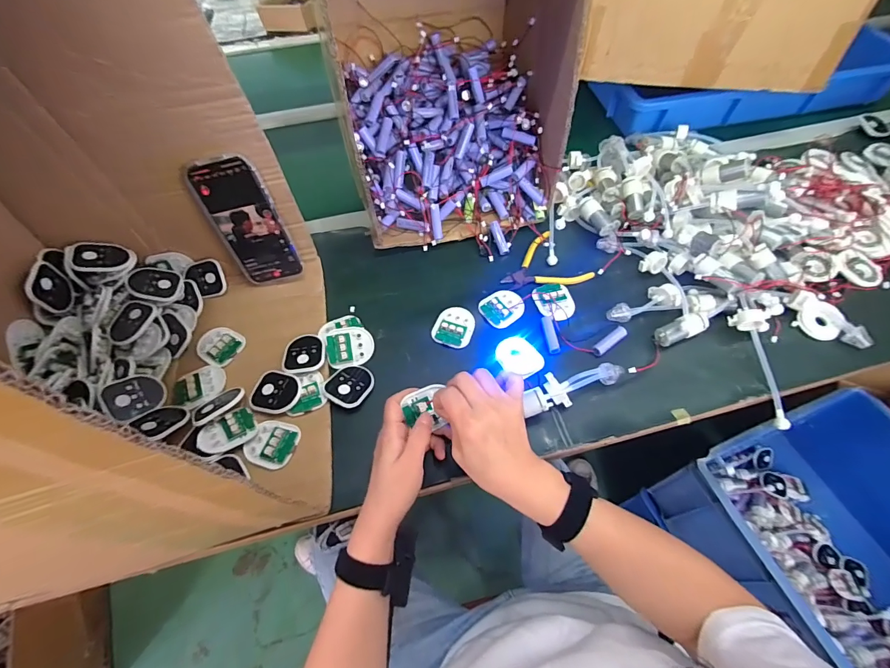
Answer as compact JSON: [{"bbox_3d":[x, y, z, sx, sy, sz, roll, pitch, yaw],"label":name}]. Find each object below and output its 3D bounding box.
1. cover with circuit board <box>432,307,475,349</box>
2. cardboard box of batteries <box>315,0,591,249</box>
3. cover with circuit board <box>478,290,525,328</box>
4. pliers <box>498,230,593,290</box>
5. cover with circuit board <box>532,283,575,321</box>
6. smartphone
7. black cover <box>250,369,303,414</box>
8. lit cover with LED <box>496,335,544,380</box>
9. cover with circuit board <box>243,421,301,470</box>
[{"bbox_3d":[0.012,-0.011,0.524,0.050,0.009,0.063,15,60,10],"label":"cover with circuit board"},{"bbox_3d":[-0.003,-0.358,0.550,0.280,0.352,0.298,-11,58,-6],"label":"cardboard box of batteries"},{"bbox_3d":[0.077,-0.039,0.538,0.052,0.011,0.060,34,65,20],"label":"cover with circuit board"},{"bbox_3d":[0.138,-0.090,0.563,0.106,0.014,0.099,-32,63,-18],"label":"pliers"},{"bbox_3d":[0.152,-0.044,0.536,0.051,0.016,0.064,-12,59,-6],"label":"cover with circuit board"},{"bbox_3d":[-0.248,-0.138,0.507,0.079,0.168,0.013,-11,43,1],"label":"smartphone"},{"bbox_3d":[-0.197,0.067,0.464,0.058,0.009,0.050,11,59,8],"label":"black cover"},{"bbox_3d":[0.091,0.028,0.496,0.047,0.006,0.058,-29,62,-16],"label":"lit cover with LED"},{"bbox_3d":[-0.189,0.118,0.432,0.054,0.008,0.050,13,59,9],"label":"cover with circuit board"}]

